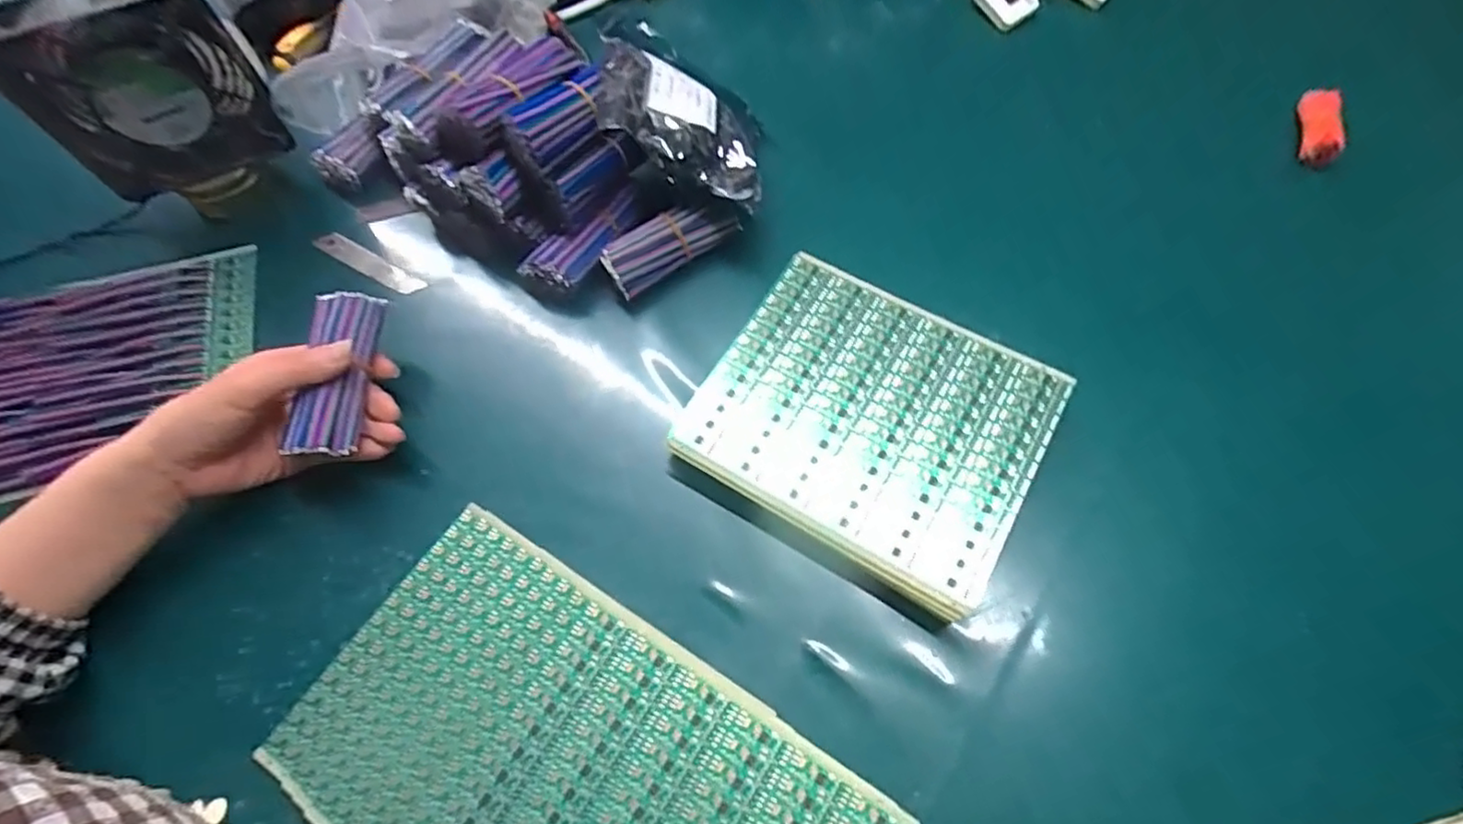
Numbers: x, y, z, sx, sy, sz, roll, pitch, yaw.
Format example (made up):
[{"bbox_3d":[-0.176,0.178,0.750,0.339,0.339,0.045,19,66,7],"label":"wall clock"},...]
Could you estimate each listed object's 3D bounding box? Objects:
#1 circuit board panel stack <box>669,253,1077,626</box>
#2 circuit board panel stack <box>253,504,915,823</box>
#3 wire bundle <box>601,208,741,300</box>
[{"bbox_3d":[0.086,0.006,0.414,0.195,0.030,0.168,28,69,15],"label":"circuit board panel stack"},{"bbox_3d":[-0.080,0.189,0.334,0.293,0.032,0.161,29,69,16],"label":"circuit board panel stack"},{"bbox_3d":[-0.045,-0.117,0.471,0.093,0.038,0.034,-36,68,-13],"label":"wire bundle"}]

